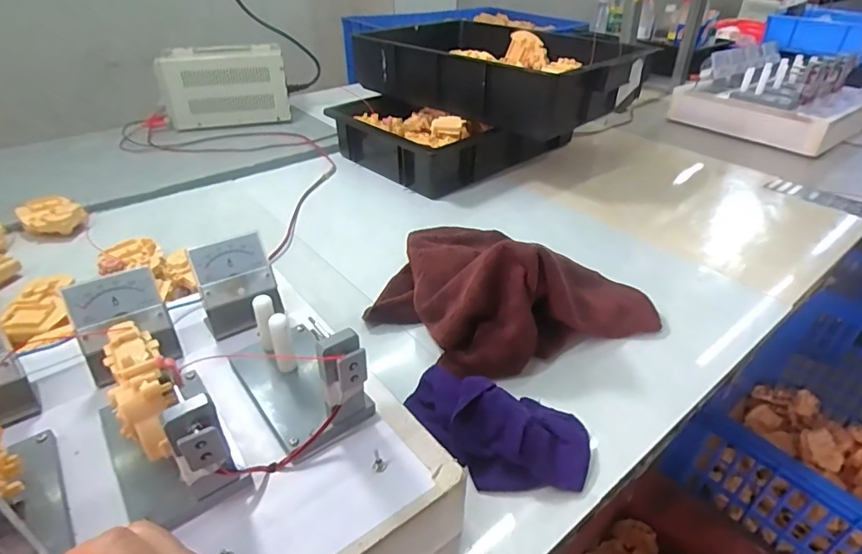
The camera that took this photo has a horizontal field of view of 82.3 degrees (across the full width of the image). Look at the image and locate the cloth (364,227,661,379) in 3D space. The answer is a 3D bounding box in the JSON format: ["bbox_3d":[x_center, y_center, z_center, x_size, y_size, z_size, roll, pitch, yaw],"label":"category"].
[{"bbox_3d":[0.082,0.001,0.540,0.296,0.111,0.220,23,40,27],"label":"cloth"}]

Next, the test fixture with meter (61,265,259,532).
[{"bbox_3d":[-0.195,0.076,0.340,0.072,0.077,0.199,-24,42,-31],"label":"test fixture with meter"}]

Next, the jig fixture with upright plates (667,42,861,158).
[{"bbox_3d":[0.793,-0.416,1.113,0.387,0.134,0.296,-23,42,-30],"label":"jig fixture with upright plates"}]

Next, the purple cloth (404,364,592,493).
[{"bbox_3d":[0.058,0.125,0.421,0.157,0.050,0.093,4,35,4],"label":"purple cloth"}]

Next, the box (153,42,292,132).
[{"bbox_3d":[-0.432,-0.396,1.043,0.243,0.155,0.109,-12,37,-18],"label":"box"}]

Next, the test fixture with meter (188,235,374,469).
[{"bbox_3d":[-0.122,0.044,0.388,0.070,0.083,0.196,-23,42,-30],"label":"test fixture with meter"}]

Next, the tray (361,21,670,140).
[{"bbox_3d":[0.136,-0.401,0.946,0.475,0.098,0.374,29,44,33],"label":"tray"}]

